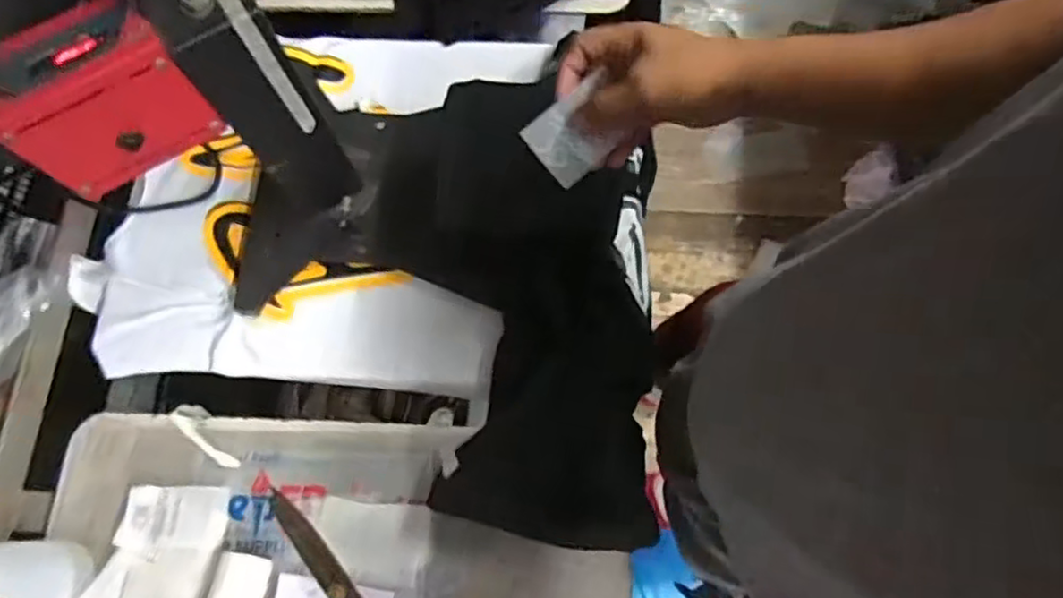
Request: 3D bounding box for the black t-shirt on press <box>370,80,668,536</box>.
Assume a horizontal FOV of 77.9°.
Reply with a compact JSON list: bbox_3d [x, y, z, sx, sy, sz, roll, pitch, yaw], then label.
[{"bbox_3d":[-0.007,0.011,0.627,0.286,0.111,0.427,-3,73,-1],"label":"black t-shirt on press"}]

